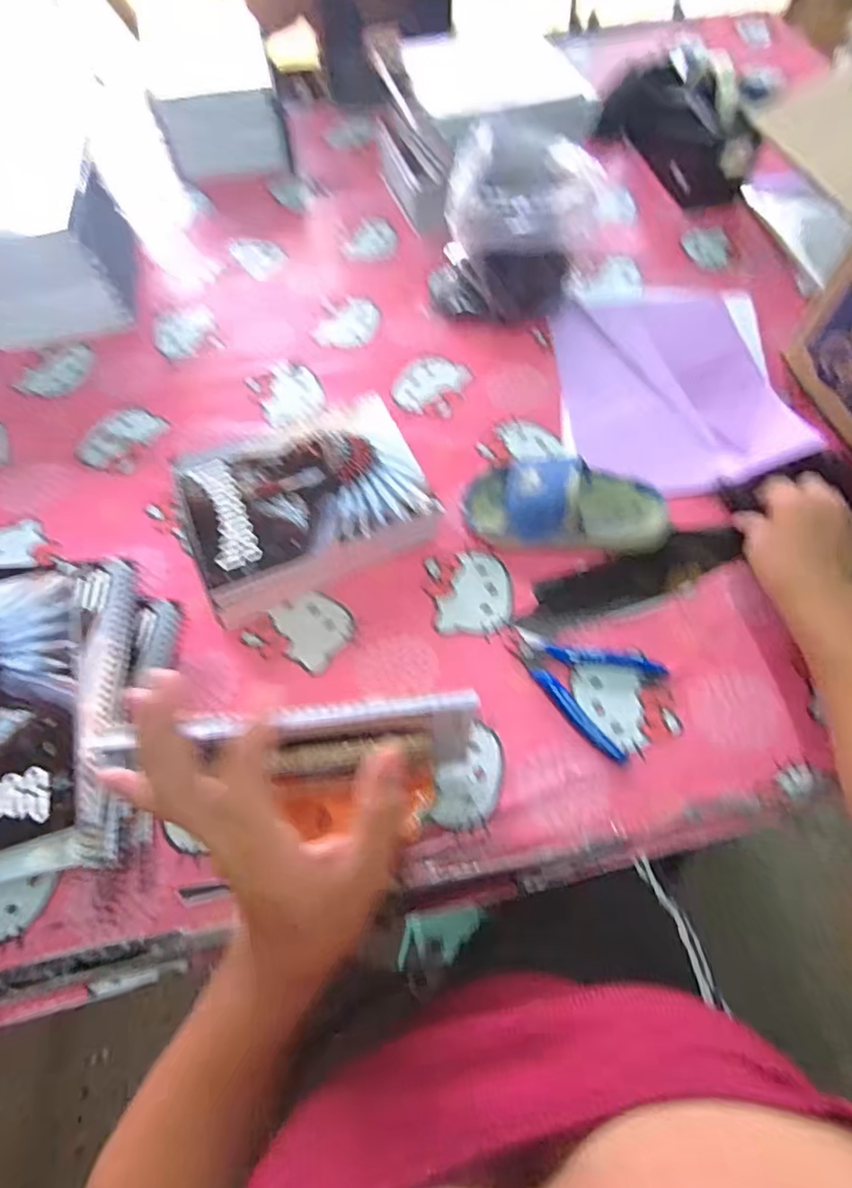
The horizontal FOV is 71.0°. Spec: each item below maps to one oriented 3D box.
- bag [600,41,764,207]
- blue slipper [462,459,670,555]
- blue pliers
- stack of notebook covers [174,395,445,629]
[{"bbox_3d":[0.325,-0.609,0.768,0.091,0.107,0.230,-20,64,-9],"label":"bag"},{"bbox_3d":[0.123,-0.082,0.522,0.176,0.058,0.086,1,62,2],"label":"blue slipper"},{"bbox_3d":[0.118,0.065,0.473,0.118,0.010,0.087,29,67,15],"label":"blue pliers"},{"bbox_3d":[-0.105,-0.079,0.531,0.199,0.048,0.163,-21,64,-10],"label":"stack of notebook covers"}]

